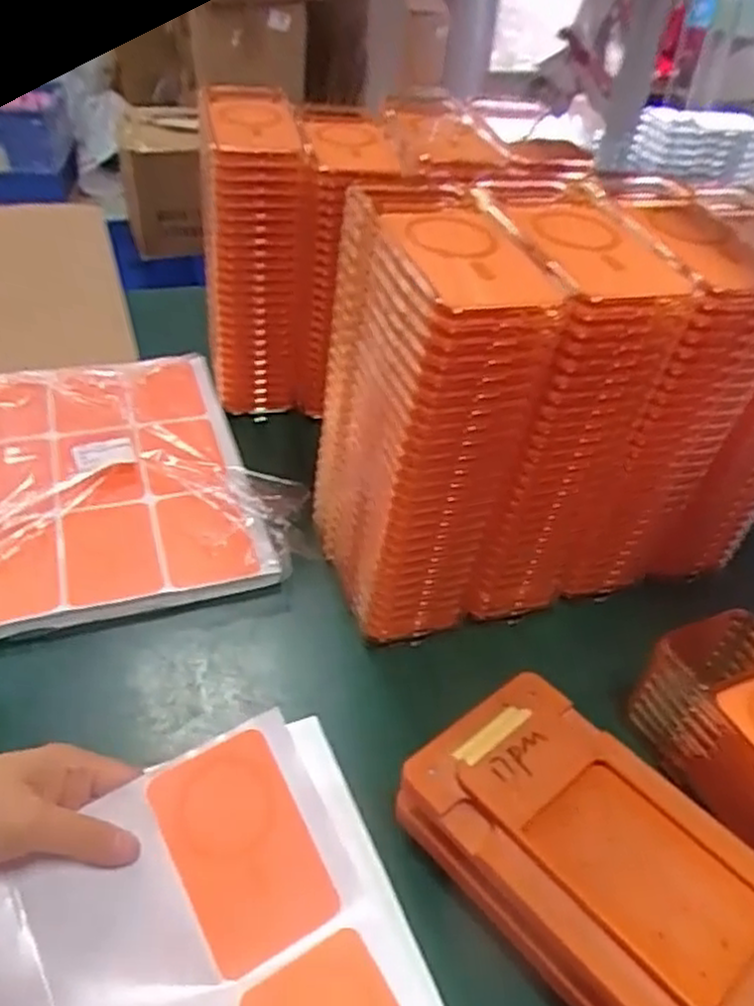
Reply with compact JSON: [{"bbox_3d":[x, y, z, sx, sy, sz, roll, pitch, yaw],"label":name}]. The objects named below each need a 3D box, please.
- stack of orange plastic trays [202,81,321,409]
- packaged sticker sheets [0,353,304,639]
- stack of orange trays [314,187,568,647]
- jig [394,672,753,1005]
[{"bbox_3d":[-0.109,-0.239,0.740,0.096,0.268,0.158,-1,39,-6],"label":"stack of orange plastic trays"},{"bbox_3d":[-0.244,-0.031,0.682,0.284,0.030,0.336,-10,41,-16],"label":"packaged sticker sheets"},{"bbox_3d":[0.032,-0.052,0.528,0.090,0.270,0.180,-7,40,-12],"label":"stack of orange trays"},{"bbox_3d":[0.113,0.198,0.407,0.121,0.070,0.203,-29,49,-34],"label":"jig"}]

